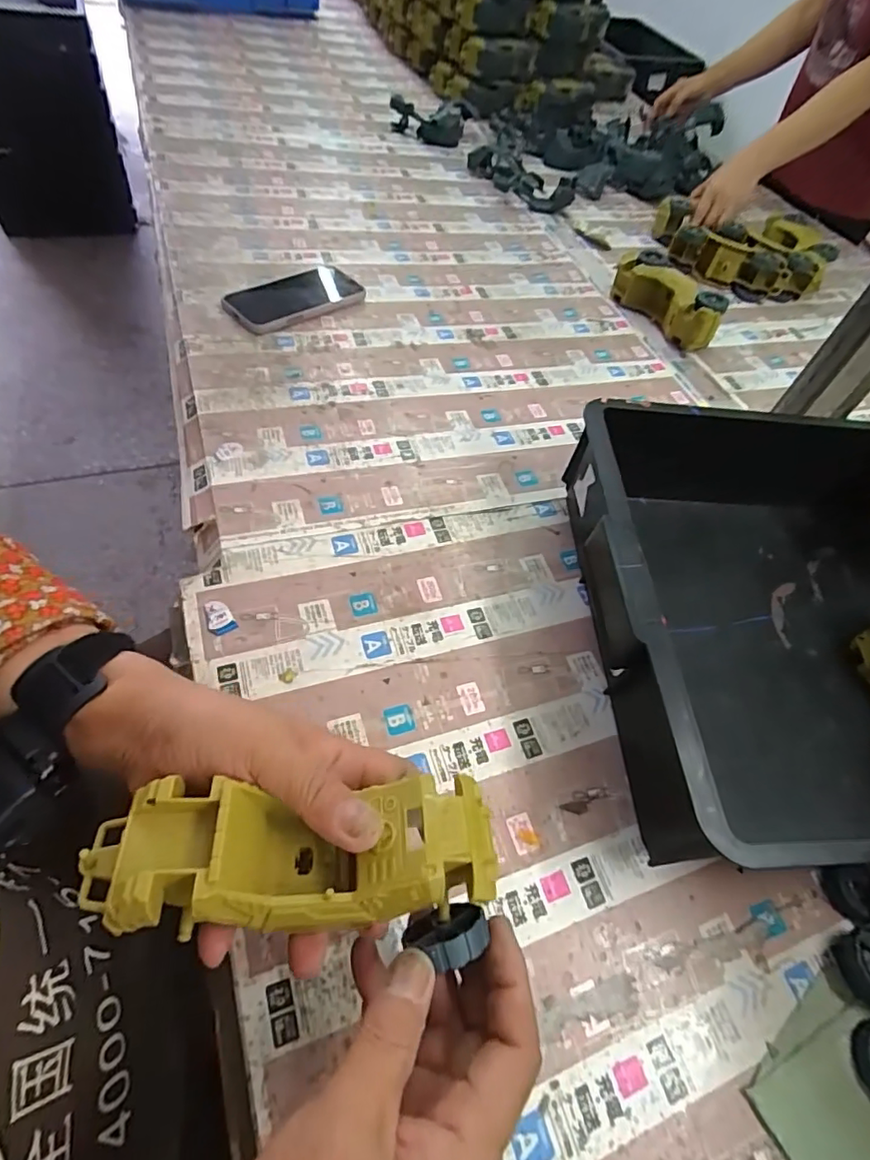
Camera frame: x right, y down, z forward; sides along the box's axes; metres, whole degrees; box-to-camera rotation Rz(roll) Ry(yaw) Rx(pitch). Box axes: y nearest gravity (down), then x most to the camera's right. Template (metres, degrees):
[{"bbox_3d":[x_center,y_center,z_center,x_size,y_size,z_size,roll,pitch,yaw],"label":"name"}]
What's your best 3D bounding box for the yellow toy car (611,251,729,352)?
[{"bbox_3d":[0.308,-0.376,0.738,0.065,0.058,0.169,-22,64,-23],"label":"yellow toy car"}]

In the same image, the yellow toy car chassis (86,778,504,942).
[{"bbox_3d":[-0.060,0.120,0.243,0.171,0.051,0.054,2,55,-10],"label":"yellow toy car chassis"}]

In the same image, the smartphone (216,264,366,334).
[{"bbox_3d":[-0.167,-0.341,0.660,0.092,0.013,0.167,41,57,19],"label":"smartphone"}]

